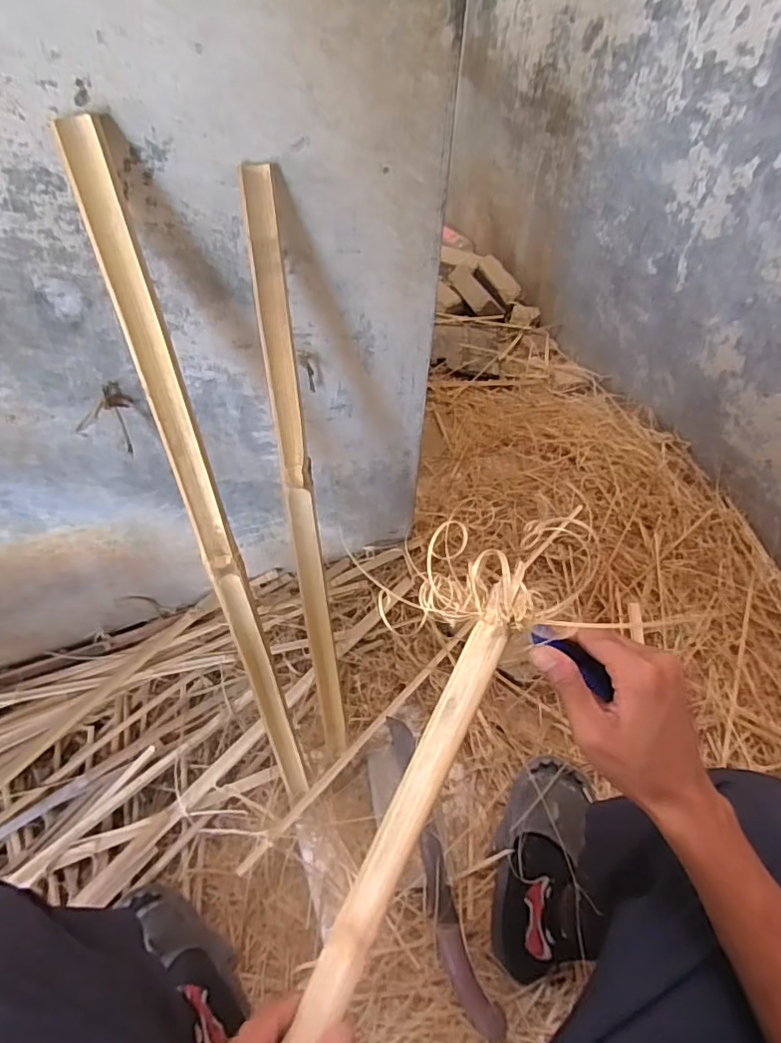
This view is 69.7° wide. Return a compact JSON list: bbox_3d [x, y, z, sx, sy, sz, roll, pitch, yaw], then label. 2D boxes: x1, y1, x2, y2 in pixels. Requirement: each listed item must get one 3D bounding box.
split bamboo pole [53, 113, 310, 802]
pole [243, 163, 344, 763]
[{"bbox_3d":[-0.203,0.037,0.663,0.037,0.841,0.022,-17,29,-15],"label":"split bamboo pole"},{"bbox_3d":[-0.110,0.003,0.723,0.035,0.778,0.029,-8,25,-9],"label":"pole"}]

